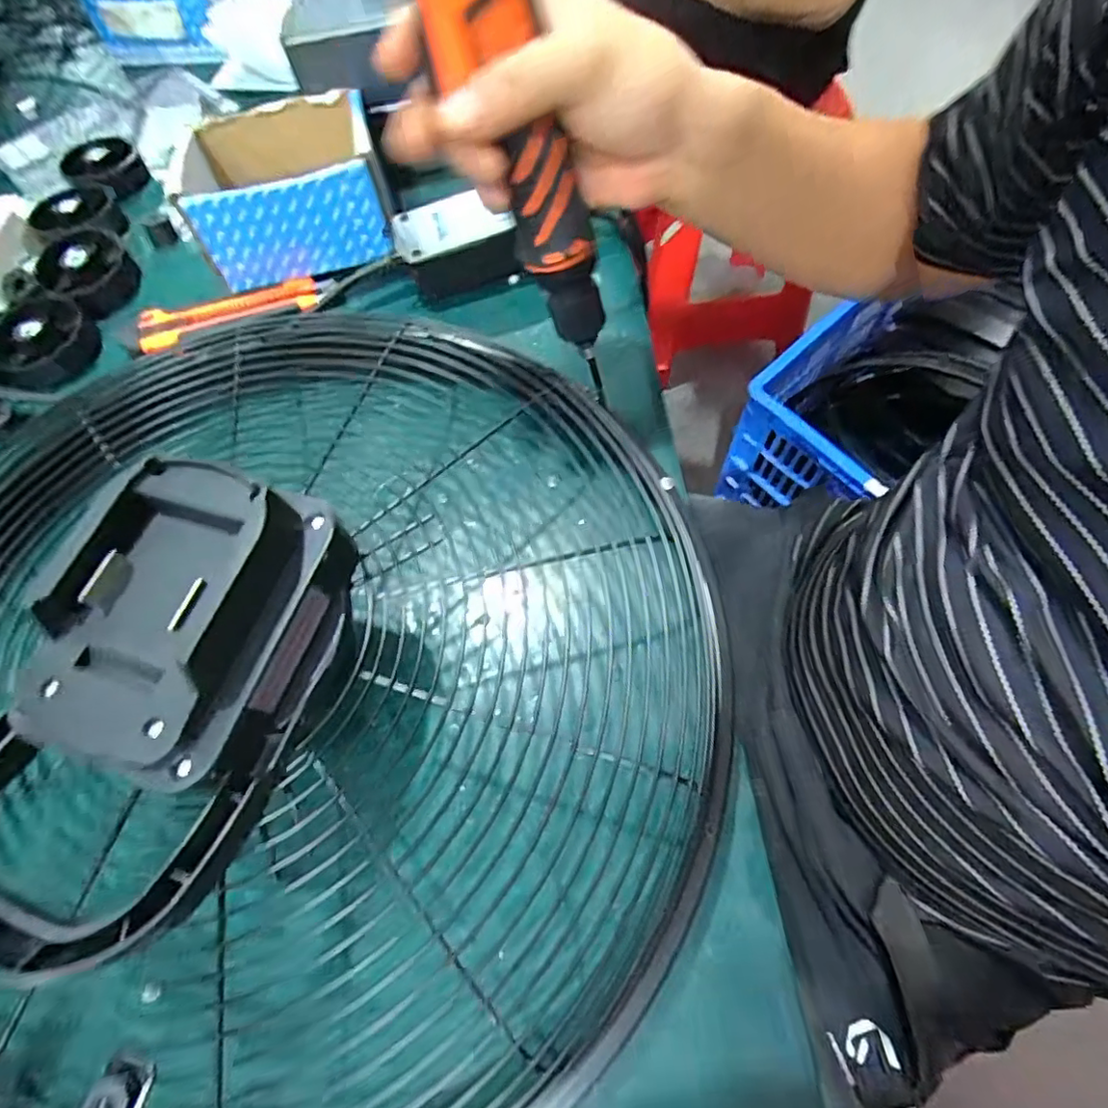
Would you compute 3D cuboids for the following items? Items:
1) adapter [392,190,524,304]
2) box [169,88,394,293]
[{"bbox_3d":[-0.069,-0.227,0.425,0.088,0.044,0.051,-18,65,-4],"label":"adapter"},{"bbox_3d":[-0.203,-0.274,0.437,0.139,0.075,0.121,-14,65,-3],"label":"box"}]

